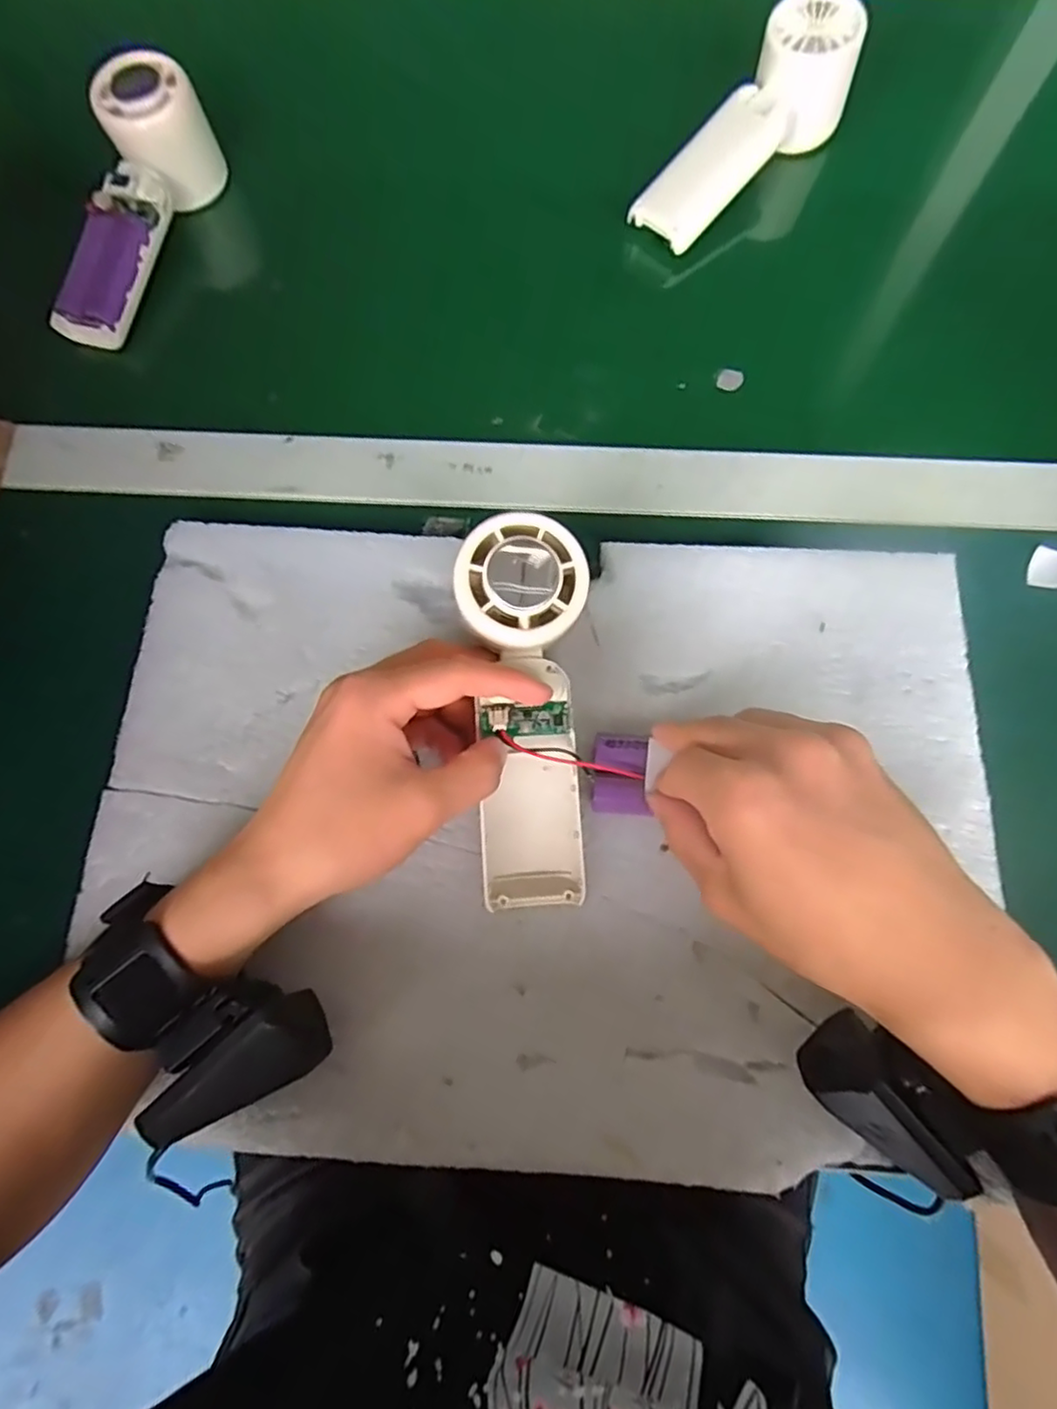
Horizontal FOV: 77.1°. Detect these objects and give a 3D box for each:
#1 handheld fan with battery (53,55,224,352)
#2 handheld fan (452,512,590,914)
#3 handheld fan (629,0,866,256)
[{"bbox_3d":[-0.235,-0.294,0.387,0.047,0.055,0.160,13,75,4],"label":"handheld fan with battery"},{"bbox_3d":[0.000,0.004,0.285,0.050,0.027,0.162,-3,98,-1],"label":"handheld fan"},{"bbox_3d":[0.131,-0.343,0.404,0.050,0.047,0.159,44,93,11],"label":"handheld fan"}]

